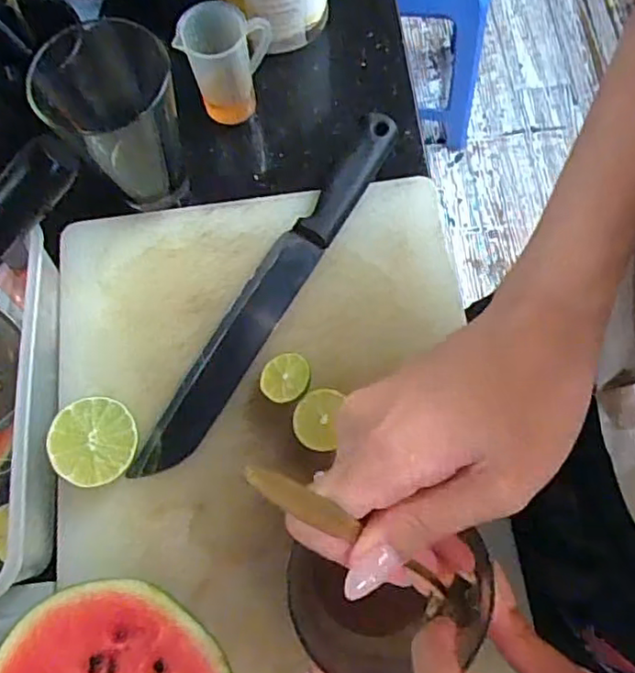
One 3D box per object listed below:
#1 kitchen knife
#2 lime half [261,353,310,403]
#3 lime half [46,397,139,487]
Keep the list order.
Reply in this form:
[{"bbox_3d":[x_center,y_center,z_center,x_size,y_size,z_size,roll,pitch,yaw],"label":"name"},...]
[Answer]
[{"bbox_3d":[-0.035,-0.038,0.448,0.038,0.029,0.314,31,75,11],"label":"kitchen knife"},{"bbox_3d":[-0.022,0.030,0.426,0.033,0.024,0.035,6,72,4],"label":"lime half"},{"bbox_3d":[-0.146,0.072,0.408,0.052,0.037,0.055,5,72,3],"label":"lime half"}]

